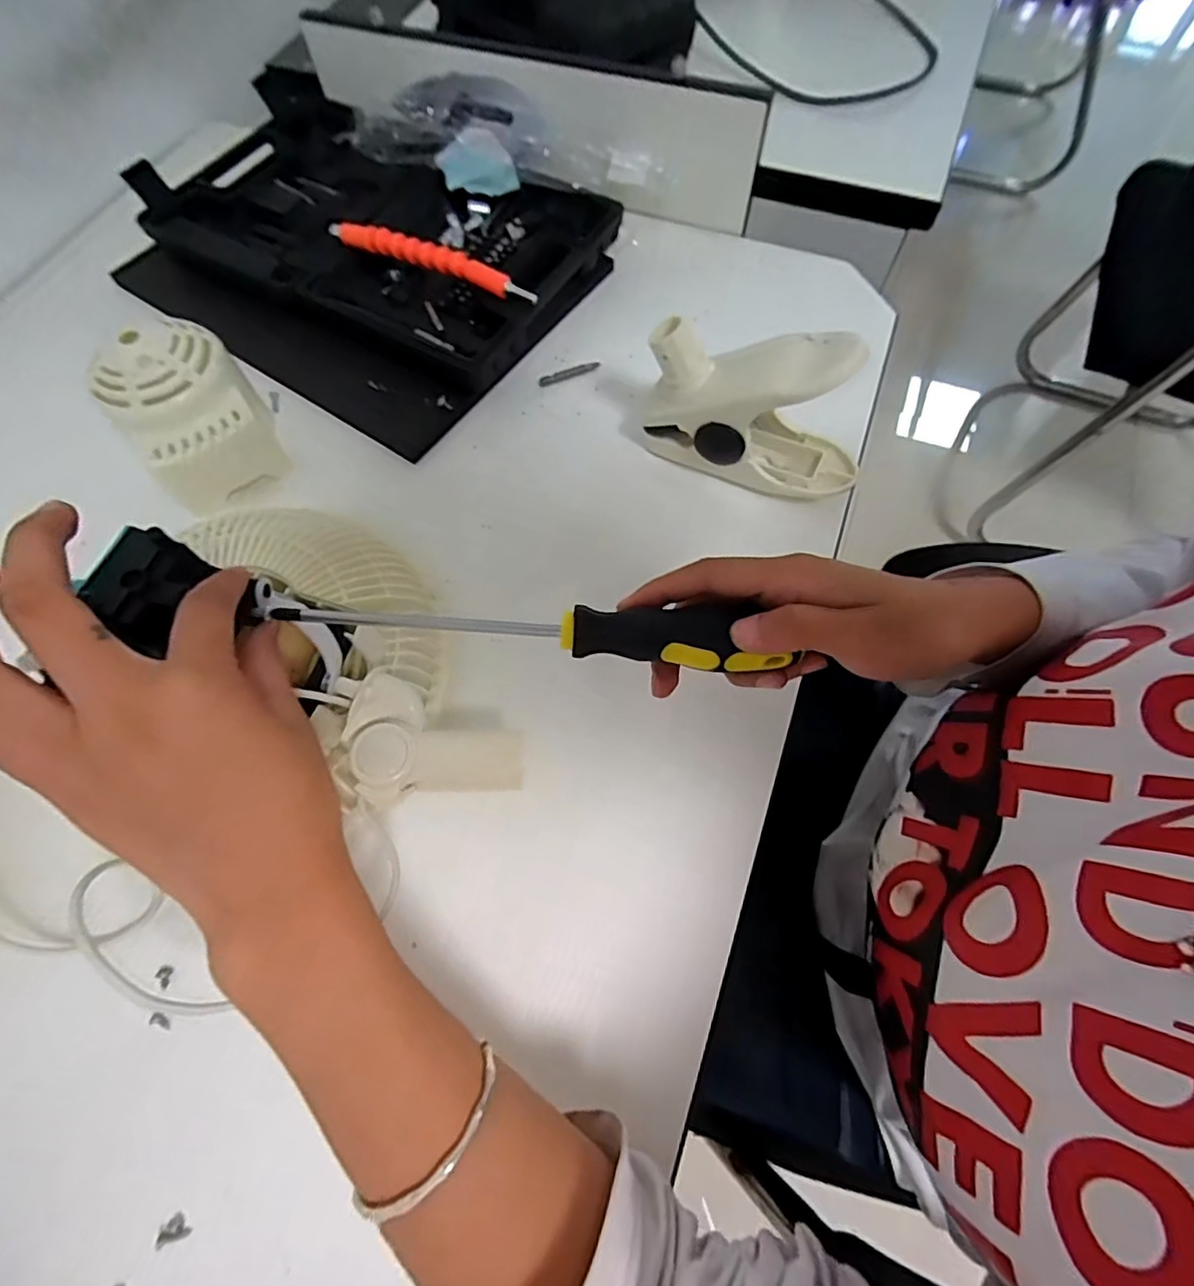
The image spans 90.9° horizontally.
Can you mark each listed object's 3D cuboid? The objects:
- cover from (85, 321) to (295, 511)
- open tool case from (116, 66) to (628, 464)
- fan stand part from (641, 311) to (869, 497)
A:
[{"bbox_3d":[-0.261,-0.144,0.381,0.080,0.079,0.083,-29,70,-11],"label":"cover"},{"bbox_3d":[-0.195,-0.331,0.473,0.364,0.053,0.261,33,71,11],"label":"open tool case"},{"bbox_3d":[0.100,-0.145,0.367,0.144,0.104,0.048,26,70,11],"label":"fan stand part"}]

